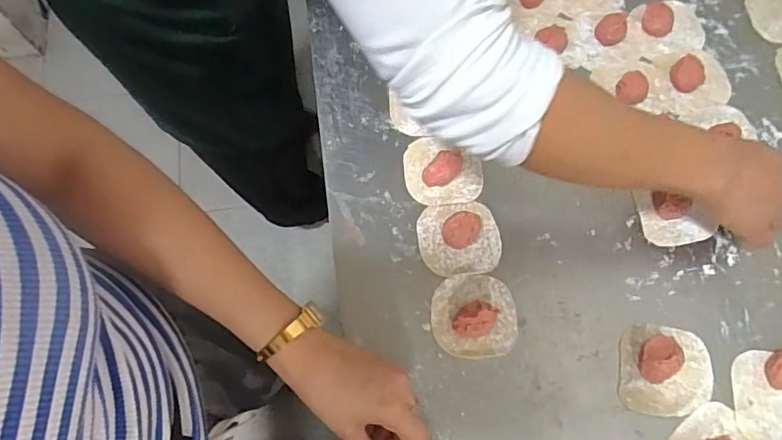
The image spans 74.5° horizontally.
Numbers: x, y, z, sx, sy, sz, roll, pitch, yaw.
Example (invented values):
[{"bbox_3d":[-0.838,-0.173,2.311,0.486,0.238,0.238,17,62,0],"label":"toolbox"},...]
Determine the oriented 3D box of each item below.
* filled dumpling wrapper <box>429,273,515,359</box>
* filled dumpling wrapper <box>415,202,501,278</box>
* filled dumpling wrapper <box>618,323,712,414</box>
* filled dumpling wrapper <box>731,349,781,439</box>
[{"bbox_3d":[0.077,0.086,0.467,0.077,0.025,0.074,0,71,1],"label":"filled dumpling wrapper"},{"bbox_3d":[0.067,0.016,0.494,0.077,0.022,0.071,-6,71,-1],"label":"filled dumpling wrapper"},{"bbox_3d":[0.246,0.131,0.451,0.082,0.021,0.076,6,71,2],"label":"filled dumpling wrapper"},{"bbox_3d":[0.343,0.153,0.444,0.080,0.022,0.077,0,71,0],"label":"filled dumpling wrapper"}]

